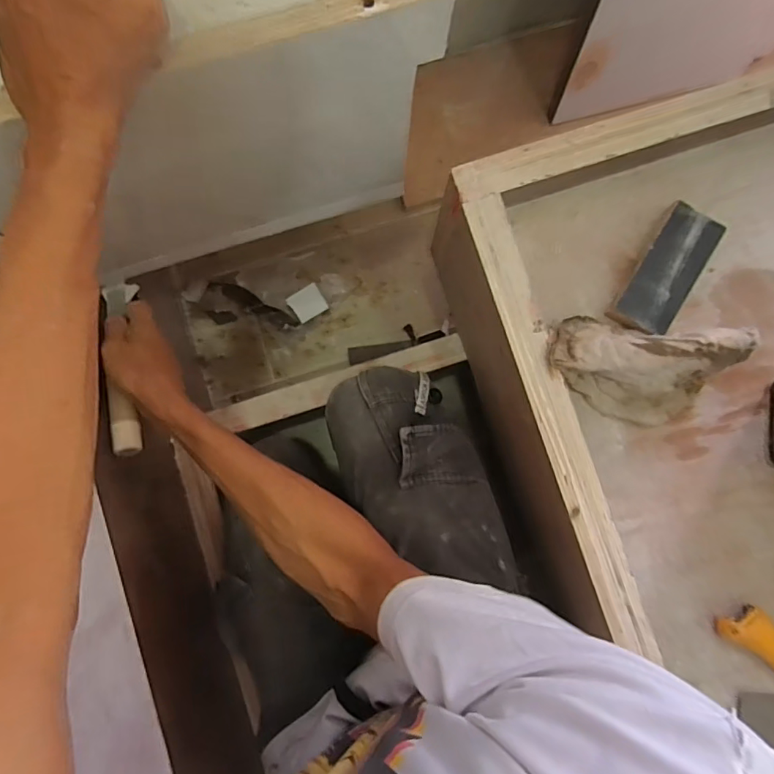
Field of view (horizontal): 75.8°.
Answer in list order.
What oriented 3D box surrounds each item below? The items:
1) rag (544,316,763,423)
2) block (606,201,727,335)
[{"bbox_3d":[0.222,-0.016,0.444,0.168,0.060,0.088,11,85,0],"label":"rag"},{"bbox_3d":[0.262,-0.109,0.471,0.052,0.026,0.127,33,85,2],"label":"block"}]

